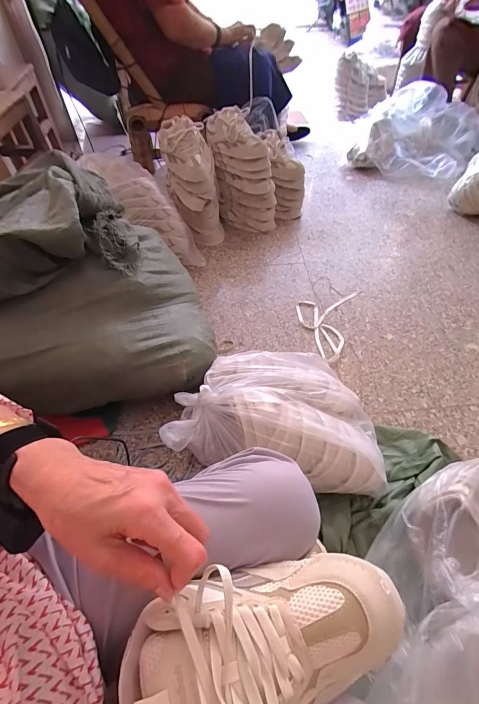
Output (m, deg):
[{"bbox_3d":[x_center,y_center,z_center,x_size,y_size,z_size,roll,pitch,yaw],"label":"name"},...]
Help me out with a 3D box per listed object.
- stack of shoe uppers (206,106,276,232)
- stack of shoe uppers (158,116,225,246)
[{"bbox_3d":[0.014,-0.644,1.295,0.235,0.379,0.139,-1,53,1],"label":"stack of shoe uppers"},{"bbox_3d":[-0.161,-0.559,1.215,0.165,0.389,0.139,-12,53,-7],"label":"stack of shoe uppers"}]

